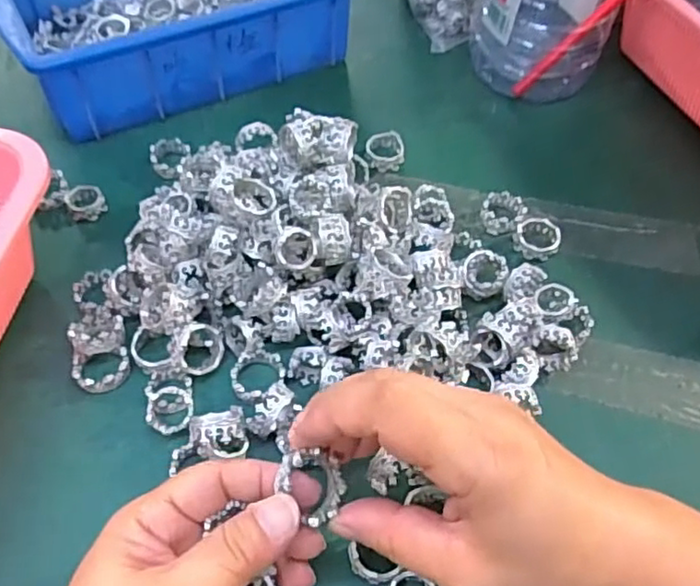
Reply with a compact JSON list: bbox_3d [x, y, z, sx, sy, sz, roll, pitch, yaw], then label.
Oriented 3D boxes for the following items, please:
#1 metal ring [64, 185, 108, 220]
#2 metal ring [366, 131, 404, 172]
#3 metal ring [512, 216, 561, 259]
[{"bbox_3d":[-0.168,-0.057,0.403,0.022,0.011,0.026,-23,60,-18],"label":"metal ring"},{"bbox_3d":[0.024,-0.097,0.440,0.026,0.017,0.027,2,56,-2],"label":"metal ring"},{"bbox_3d":[0.119,-0.035,0.398,0.029,0.012,0.029,2,56,-2],"label":"metal ring"}]

